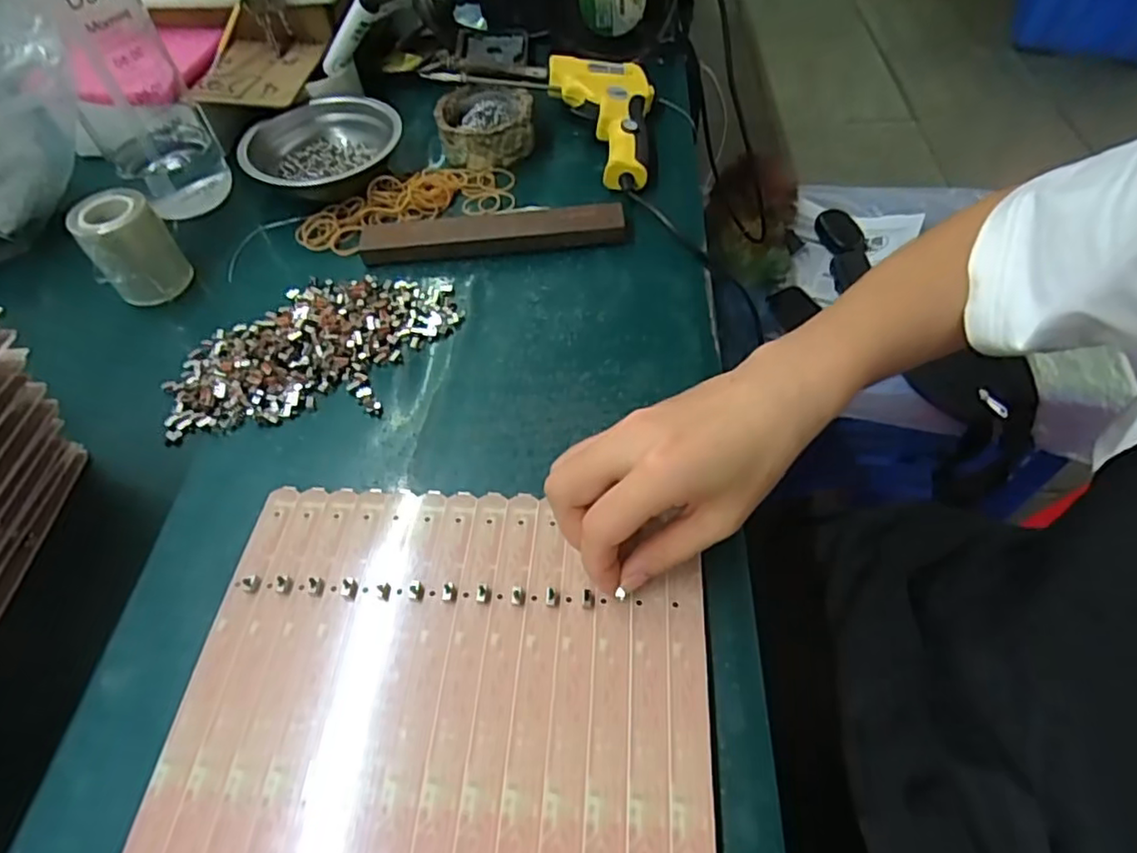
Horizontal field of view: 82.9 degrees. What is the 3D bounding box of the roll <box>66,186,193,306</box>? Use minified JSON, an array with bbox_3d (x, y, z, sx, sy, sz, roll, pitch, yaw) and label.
[{"bbox_3d":[-0.310,-0.127,0.459,0.050,0.063,0.048,-2,53,3],"label":"roll"}]

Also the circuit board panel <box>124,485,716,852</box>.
[{"bbox_3d":[-0.060,0.153,0.273,0.236,0.008,0.277,1,55,6],"label":"circuit board panel"}]

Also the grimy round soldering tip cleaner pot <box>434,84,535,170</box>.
[{"bbox_3d":[-0.070,-0.258,0.552,0.079,0.034,0.080,-2,53,3],"label":"grimy round soldering tip cleaner pot"}]

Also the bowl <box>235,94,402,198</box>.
[{"bbox_3d":[-0.203,-0.229,0.535,0.125,0.040,0.119,-2,53,3],"label":"bowl"}]

